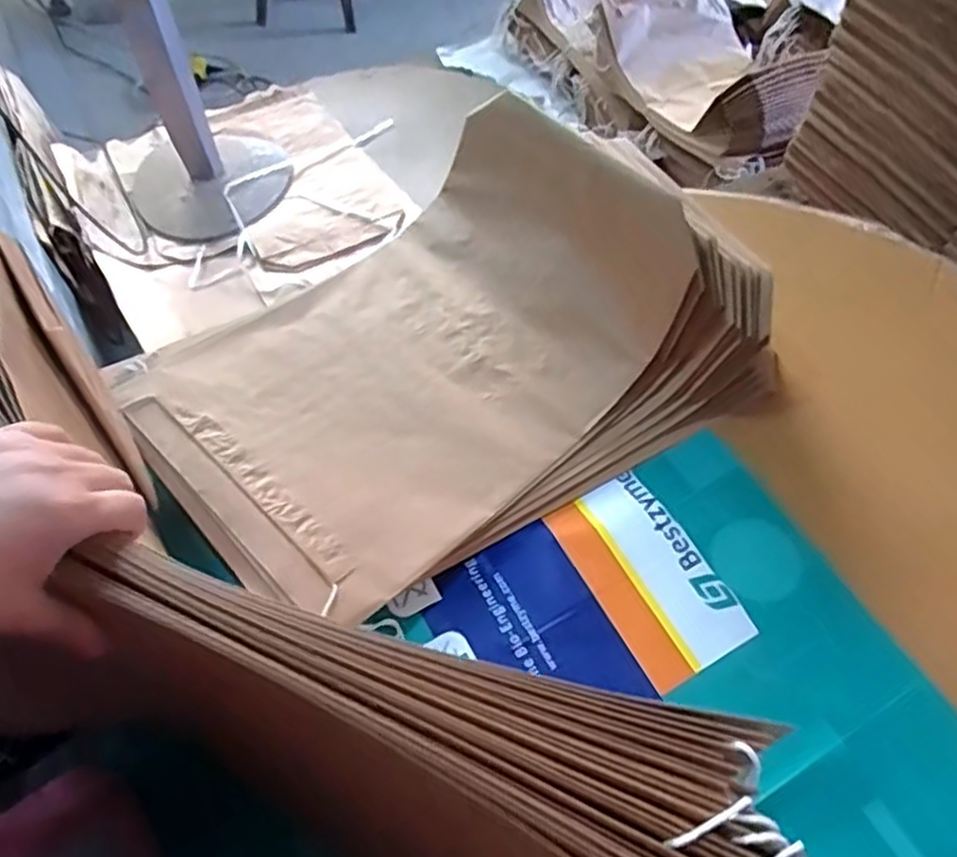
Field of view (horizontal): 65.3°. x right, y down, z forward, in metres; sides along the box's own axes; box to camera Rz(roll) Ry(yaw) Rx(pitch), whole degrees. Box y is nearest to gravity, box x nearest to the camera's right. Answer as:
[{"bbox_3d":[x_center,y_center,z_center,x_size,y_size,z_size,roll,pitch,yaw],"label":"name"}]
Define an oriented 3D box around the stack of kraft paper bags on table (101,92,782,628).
[{"bbox_3d":[-0.038,-0.110,0.802,0.639,0.186,0.419,-28,62,-17],"label":"stack of kraft paper bags on table"}]

